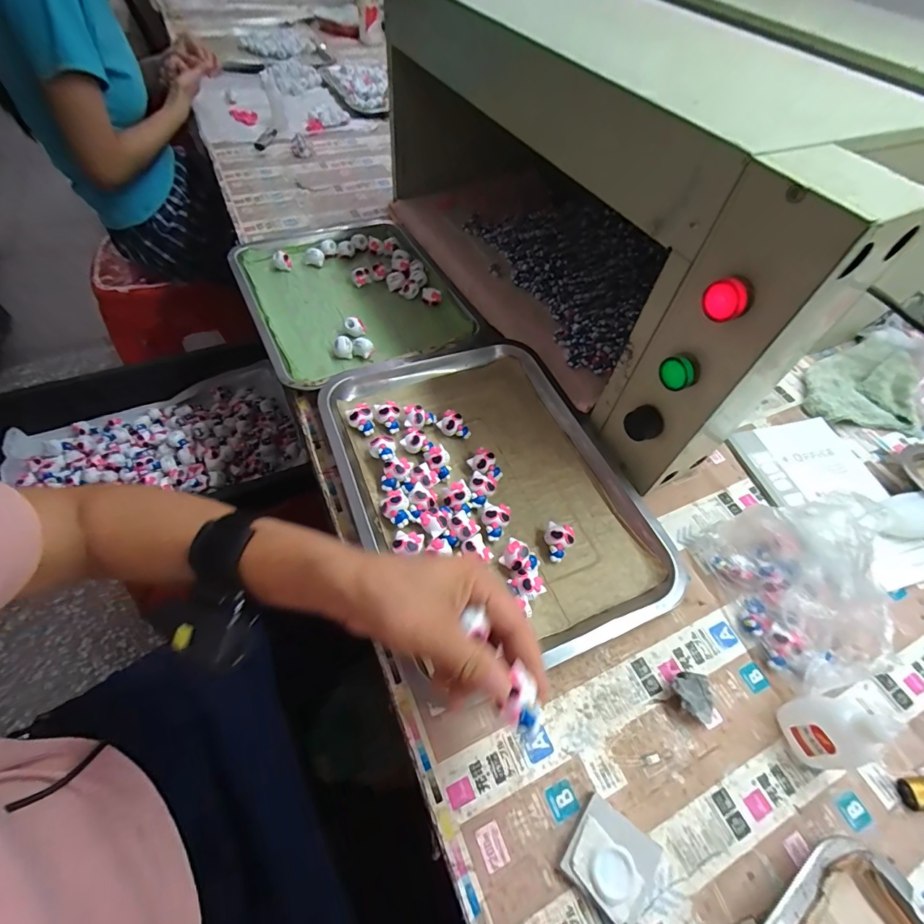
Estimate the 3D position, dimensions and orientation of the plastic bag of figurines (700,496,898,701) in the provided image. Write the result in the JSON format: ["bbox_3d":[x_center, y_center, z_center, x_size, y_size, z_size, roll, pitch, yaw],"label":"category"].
[{"bbox_3d":[0.289,0.097,0.360,0.095,0.096,0.142,-13,58,-14],"label":"plastic bag of figurines"}]

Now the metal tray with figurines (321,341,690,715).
[{"bbox_3d":[0.028,0.016,0.431,0.258,0.026,0.340,-18,59,-17],"label":"metal tray with figurines"}]

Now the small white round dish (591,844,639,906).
[{"bbox_3d":[0.096,0.260,0.277,0.030,0.009,0.026,-14,58,-14],"label":"small white round dish"}]

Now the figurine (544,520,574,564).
[{"bbox_3d":[0.087,0.073,0.400,0.024,0.020,0.034,19,56,8],"label":"figurine"}]

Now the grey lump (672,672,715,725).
[{"bbox_3d":[0.179,0.184,0.342,0.029,0.020,0.034,-5,56,-9],"label":"grey lump"}]

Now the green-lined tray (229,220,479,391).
[{"bbox_3d":[-0.159,-0.234,0.614,0.260,0.042,0.339,-23,61,-19],"label":"green-lined tray"}]

